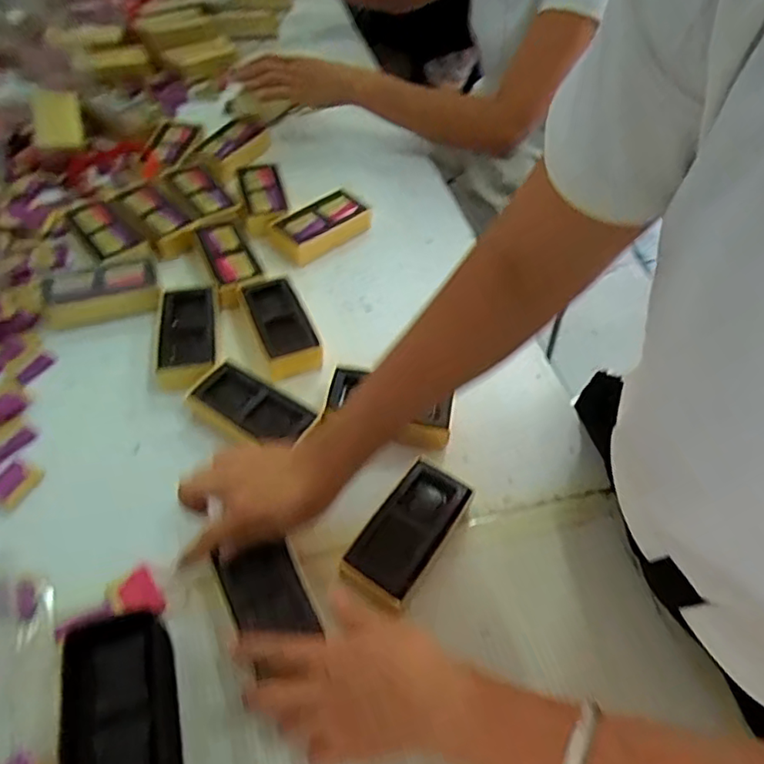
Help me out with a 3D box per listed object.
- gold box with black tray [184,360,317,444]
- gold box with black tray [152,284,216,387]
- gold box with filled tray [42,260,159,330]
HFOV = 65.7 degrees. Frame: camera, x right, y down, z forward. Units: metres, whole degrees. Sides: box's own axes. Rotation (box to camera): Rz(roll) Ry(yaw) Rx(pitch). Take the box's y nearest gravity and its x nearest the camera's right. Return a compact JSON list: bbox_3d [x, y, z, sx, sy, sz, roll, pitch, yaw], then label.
[{"bbox_3d":[-0.120,0.027,0.534,0.109,0.030,0.063,34,57,21],"label":"gold box with black tray"},{"bbox_3d":[-0.196,-0.045,0.590,0.058,0.030,0.119,-7,52,-9],"label":"gold box with black tray"},{"bbox_3d":[-0.290,-0.096,0.614,0.114,0.037,0.061,-9,53,-11],"label":"gold box with filled tray"}]

